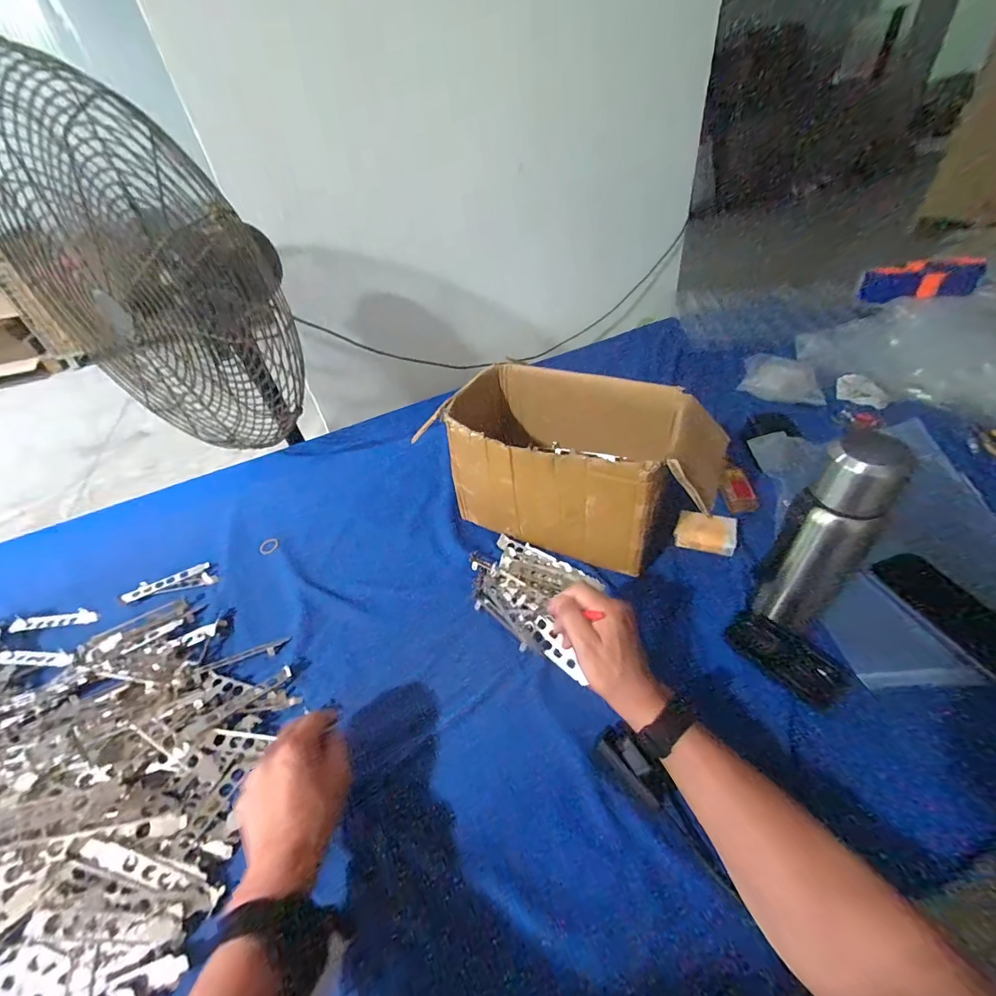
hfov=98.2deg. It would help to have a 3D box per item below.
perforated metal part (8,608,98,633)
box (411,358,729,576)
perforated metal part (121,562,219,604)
[{"bbox_3d":[-0.685,0.189,0.665,0.130,0.013,0.031,-8,42,-1],"label":"perforated metal part"},{"bbox_3d":[0.113,-0.043,0.623,0.345,0.189,0.211,19,48,27],"label":"box"},{"bbox_3d":[-0.520,0.132,0.687,0.132,0.019,0.045,-16,42,-9],"label":"perforated metal part"}]

